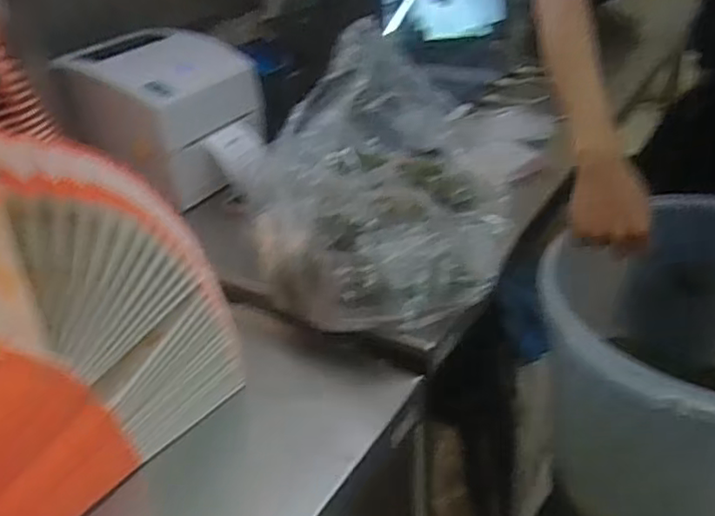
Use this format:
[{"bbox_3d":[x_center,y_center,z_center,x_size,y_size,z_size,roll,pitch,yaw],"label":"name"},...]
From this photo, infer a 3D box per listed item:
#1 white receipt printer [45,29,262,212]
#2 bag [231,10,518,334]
[{"bbox_3d":[-0.239,-0.184,0.834,0.186,0.148,0.185,7,35,18],"label":"white receipt printer"},{"bbox_3d":[0.045,-0.088,0.665,0.216,0.167,0.309,9,35,20],"label":"bag"}]

